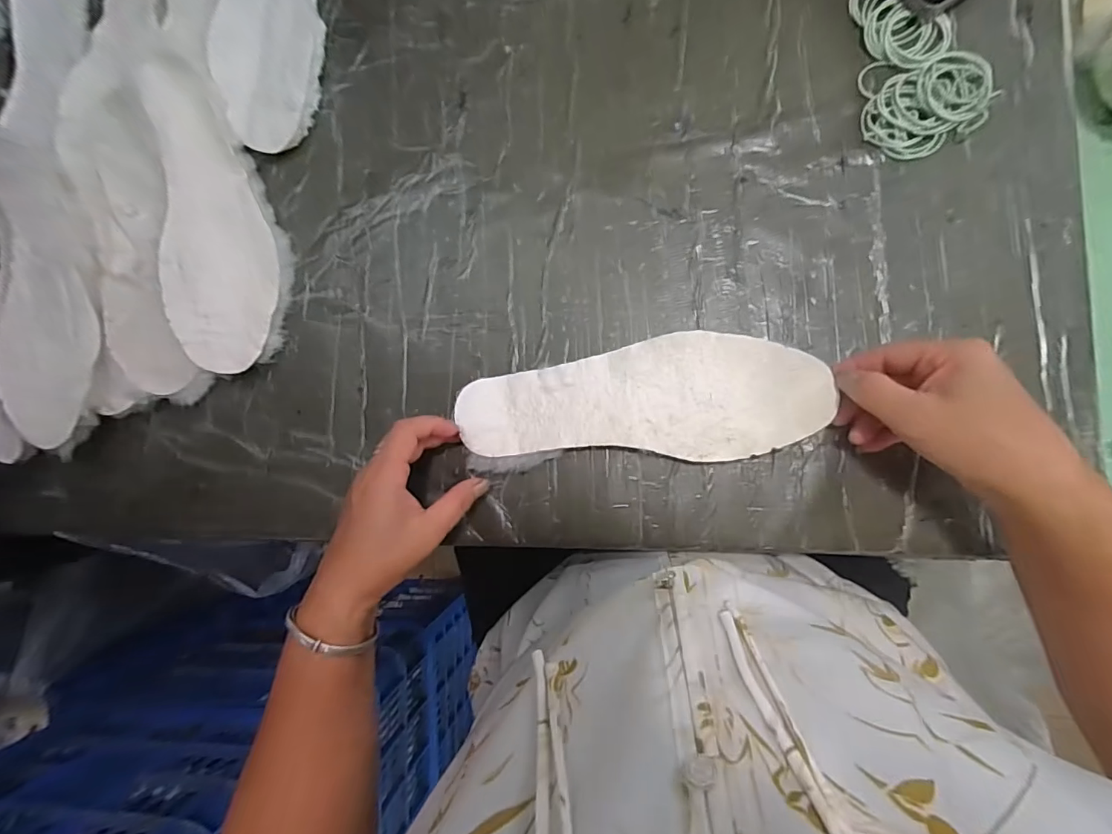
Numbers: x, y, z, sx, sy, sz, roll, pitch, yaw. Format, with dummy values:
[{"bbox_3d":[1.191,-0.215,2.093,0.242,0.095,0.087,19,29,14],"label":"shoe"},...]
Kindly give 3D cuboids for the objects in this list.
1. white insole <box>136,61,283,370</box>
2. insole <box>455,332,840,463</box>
[{"bbox_3d":[-0.302,-0.169,0.409,0.088,0.022,0.258,-14,90,-13],"label":"white insole"},{"bbox_3d":[0.058,-0.015,0.350,0.259,0.012,0.088,0,86,11],"label":"insole"}]

